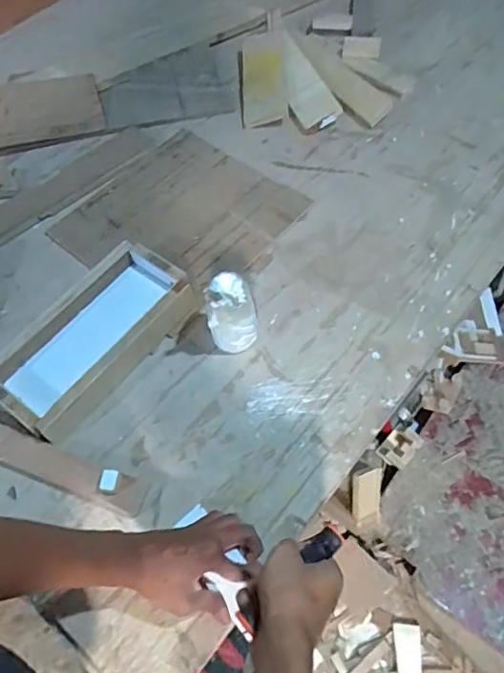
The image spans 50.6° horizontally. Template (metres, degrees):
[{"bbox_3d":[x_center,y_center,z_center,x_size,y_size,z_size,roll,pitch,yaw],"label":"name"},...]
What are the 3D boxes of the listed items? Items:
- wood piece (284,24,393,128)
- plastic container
[{"bbox_3d":[0.157,-0.498,1.000,0.073,0.025,0.286,-33,61,-14],"label":"wood piece"},{"bbox_3d":[-0.028,-0.034,0.699,0.063,0.111,0.064,-8,58,0],"label":"plastic container"}]

